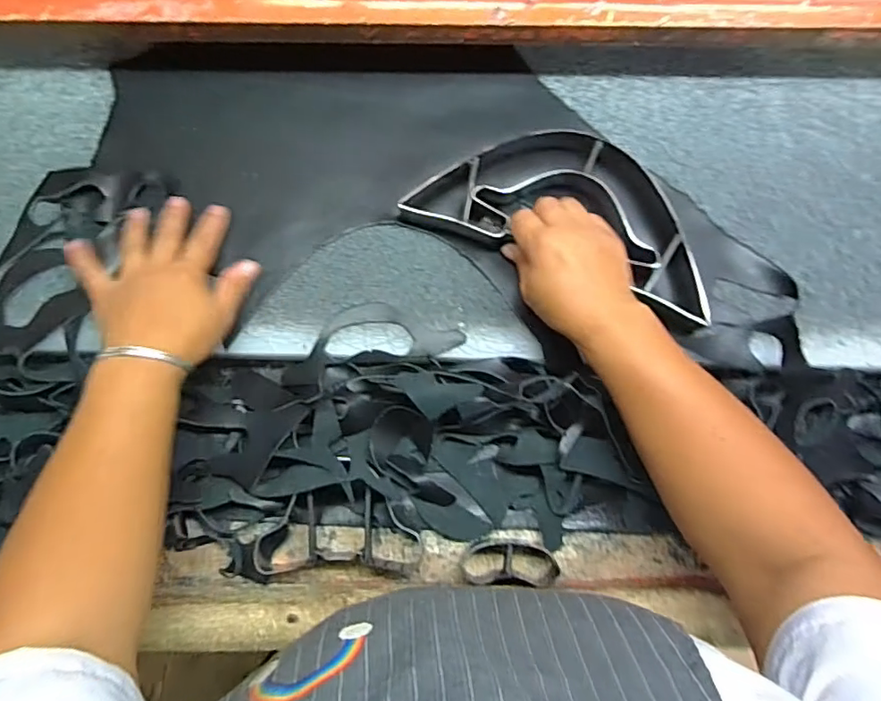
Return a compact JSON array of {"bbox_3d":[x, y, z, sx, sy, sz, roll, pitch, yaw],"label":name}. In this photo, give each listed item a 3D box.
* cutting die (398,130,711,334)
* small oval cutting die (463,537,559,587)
[{"bbox_3d":[0.112,-0.123,0.490,0.271,0.040,0.134,20,79,5],"label":"cutting die"},{"bbox_3d":[0.057,0.175,0.457,0.075,0.033,0.036,1,79,0],"label":"small oval cutting die"}]

